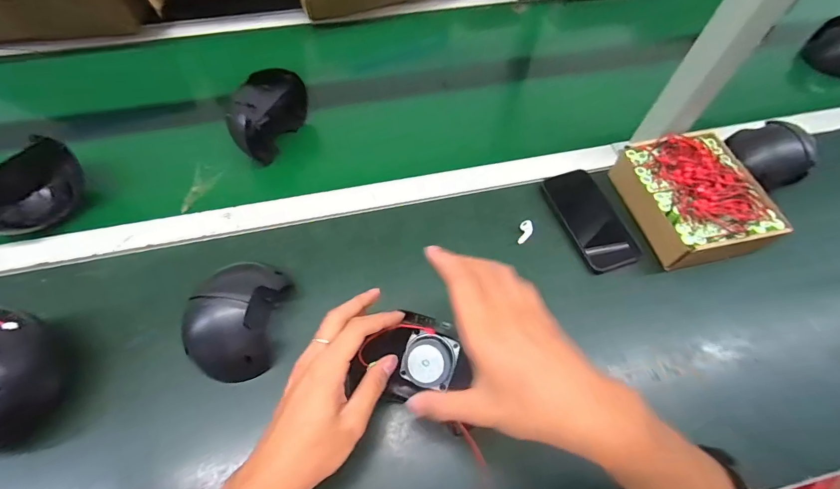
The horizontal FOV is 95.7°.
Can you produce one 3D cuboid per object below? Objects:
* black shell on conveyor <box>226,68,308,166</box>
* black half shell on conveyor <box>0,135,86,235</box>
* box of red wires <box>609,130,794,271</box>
[{"bbox_3d":[-0.219,-0.181,0.531,0.057,0.079,0.131,26,63,12],"label":"black shell on conveyor"},{"bbox_3d":[-0.483,-0.063,0.473,0.090,0.073,0.127,21,62,10],"label":"black half shell on conveyor"},{"bbox_3d":[0.354,-0.062,0.487,0.139,0.071,0.176,-11,62,-8],"label":"box of red wires"}]

